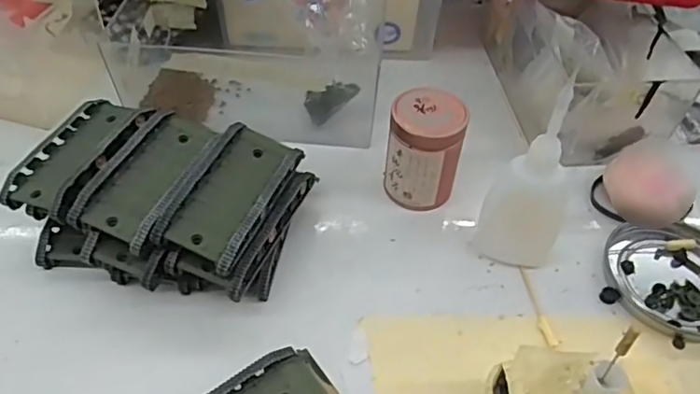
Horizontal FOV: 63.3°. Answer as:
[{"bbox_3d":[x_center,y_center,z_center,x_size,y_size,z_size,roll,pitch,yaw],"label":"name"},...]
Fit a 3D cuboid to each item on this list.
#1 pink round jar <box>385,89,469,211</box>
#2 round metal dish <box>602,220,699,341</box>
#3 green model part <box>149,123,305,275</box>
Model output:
[{"bbox_3d":[0.046,-0.027,0.350,0.043,0.065,0.040,2,48,-2],"label":"pink round jar"},{"bbox_3d":[0.188,0.045,0.329,0.077,0.008,0.078,2,48,-2],"label":"round metal dish"},{"bbox_3d":[-0.063,-0.005,0.307,0.045,0.017,0.088,18,49,12],"label":"green model part"}]

